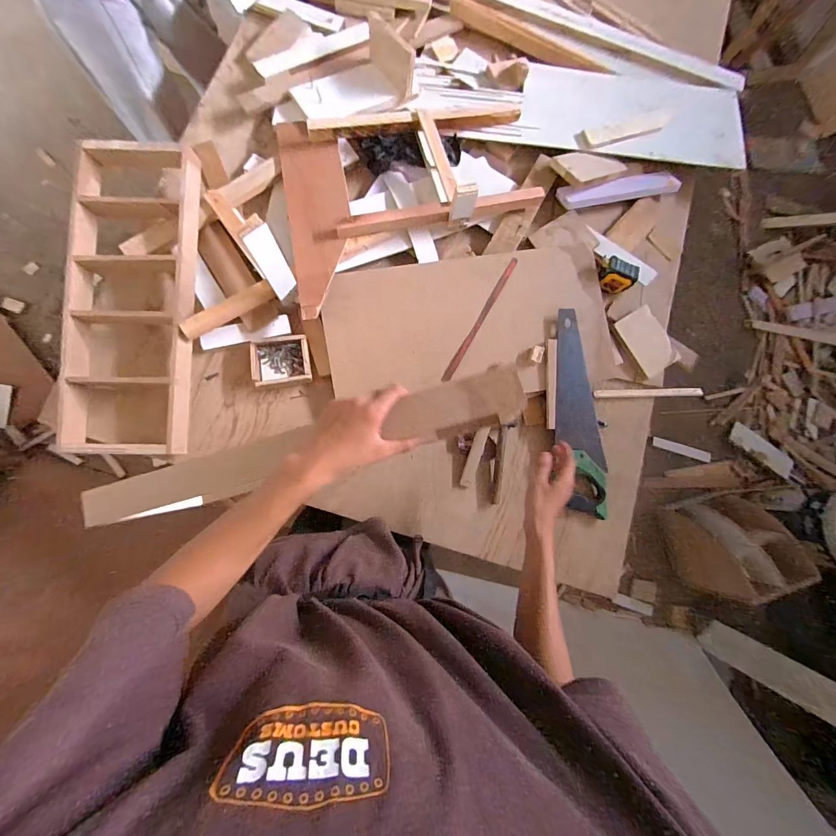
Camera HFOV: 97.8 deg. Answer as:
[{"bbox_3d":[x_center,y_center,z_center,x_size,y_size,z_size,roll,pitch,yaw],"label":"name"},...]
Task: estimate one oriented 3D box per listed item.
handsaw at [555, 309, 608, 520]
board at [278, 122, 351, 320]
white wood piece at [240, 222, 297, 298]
[{"bbox_3d":[0.336,-0.010,0.773,0.096,0.027,0.431,-8,89,-6],"label":"handsaw"},{"bbox_3d":[-0.207,-0.428,0.766,0.126,0.020,0.457,-9,79,-11],"label":"board"},{"bbox_3d":[-0.252,-0.268,0.636,0.046,0.163,0.020,-42,87,-9],"label":"white wood piece"}]

